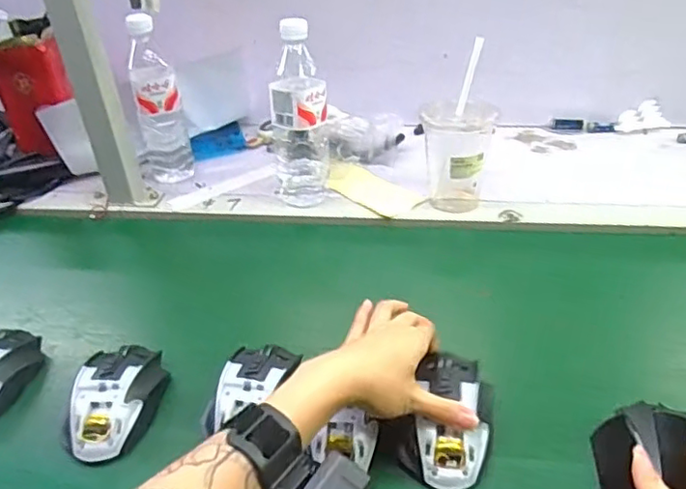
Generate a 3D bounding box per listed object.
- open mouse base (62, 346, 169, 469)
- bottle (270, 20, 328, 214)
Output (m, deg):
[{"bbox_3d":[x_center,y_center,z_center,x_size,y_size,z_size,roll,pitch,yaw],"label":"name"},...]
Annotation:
[{"bbox_3d":[-0.194,0.131,0.523,0.077,0.033,0.109,-2,36,3],"label":"open mouse base"},{"bbox_3d":[-0.055,-0.156,0.752,0.073,0.219,0.058,-5,36,-1],"label":"bottle"}]

